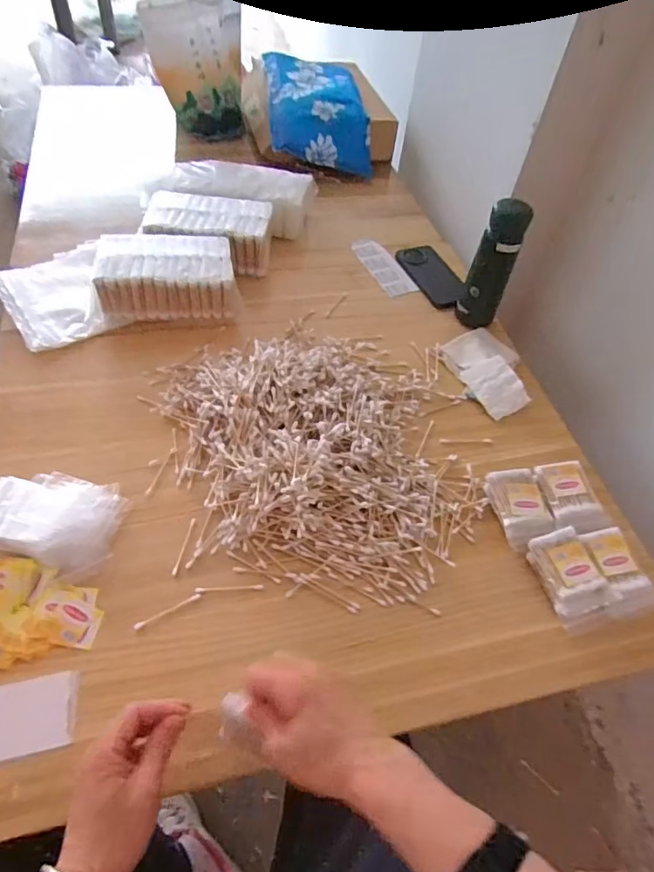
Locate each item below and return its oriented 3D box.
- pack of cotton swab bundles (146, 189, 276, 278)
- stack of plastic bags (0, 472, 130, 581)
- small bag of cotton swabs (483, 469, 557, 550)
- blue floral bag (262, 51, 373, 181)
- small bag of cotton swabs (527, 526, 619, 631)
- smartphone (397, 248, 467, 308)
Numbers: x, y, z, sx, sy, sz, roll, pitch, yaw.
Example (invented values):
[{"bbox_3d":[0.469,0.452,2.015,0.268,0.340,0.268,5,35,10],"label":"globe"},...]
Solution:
[{"bbox_3d":[-0.195,-0.325,0.844,0.210,0.084,0.114,7,54,3],"label":"pack of cotton swab bundles"},{"bbox_3d":[-0.307,0.089,0.555,0.155,0.024,0.101,5,53,3],"label":"stack of plastic bags"},{"bbox_3d":[0.220,0.080,0.583,0.057,0.024,0.091,-7,54,-6],"label":"small bag of cotton swabs"},{"bbox_3d":[-0.023,-0.671,1.082,0.200,0.113,0.317,-4,54,-4],"label":"blue floral bag"},{"bbox_3d":[0.257,0.151,0.545,0.057,0.036,0.097,-12,55,-10],"label":"small bag of cotton swabs"},{"bbox_3d":[0.175,-0.268,0.854,0.070,0.017,0.158,-17,55,-13],"label":"smartphone"}]

